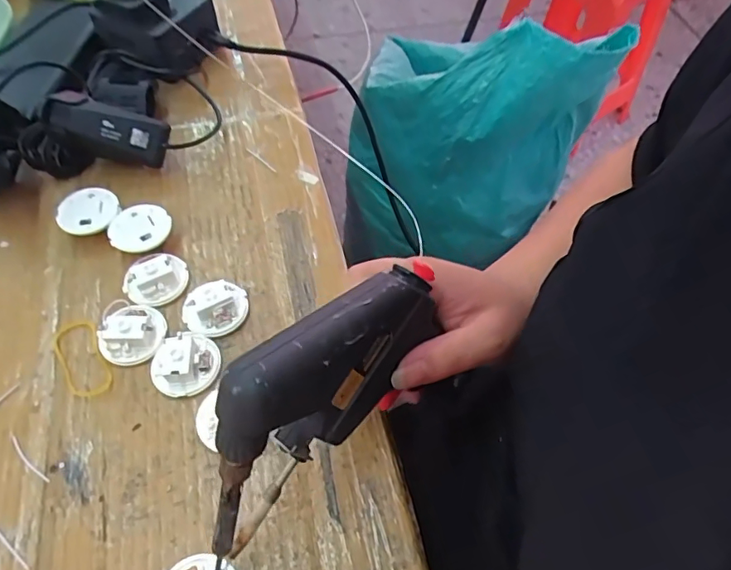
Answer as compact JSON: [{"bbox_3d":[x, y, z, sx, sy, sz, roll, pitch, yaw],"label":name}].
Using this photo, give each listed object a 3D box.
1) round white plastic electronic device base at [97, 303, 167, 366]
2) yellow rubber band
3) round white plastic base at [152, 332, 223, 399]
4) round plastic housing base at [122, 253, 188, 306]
[{"bbox_3d":[-0.139,0.026,0.308,0.038,0.018,0.036,1,56,-1],"label":"round white plastic electronic device base"},{"bbox_3d":[-0.166,0.042,0.305,0.025,0.005,0.054,-29,62,-19],"label":"yellow rubber band"},{"bbox_3d":[-0.104,0.044,0.298,0.038,0.018,0.034,-20,59,-14],"label":"round white plastic base"},{"bbox_3d":[-0.131,-0.005,0.327,0.031,0.020,0.036,19,58,11],"label":"round plastic housing base"}]

